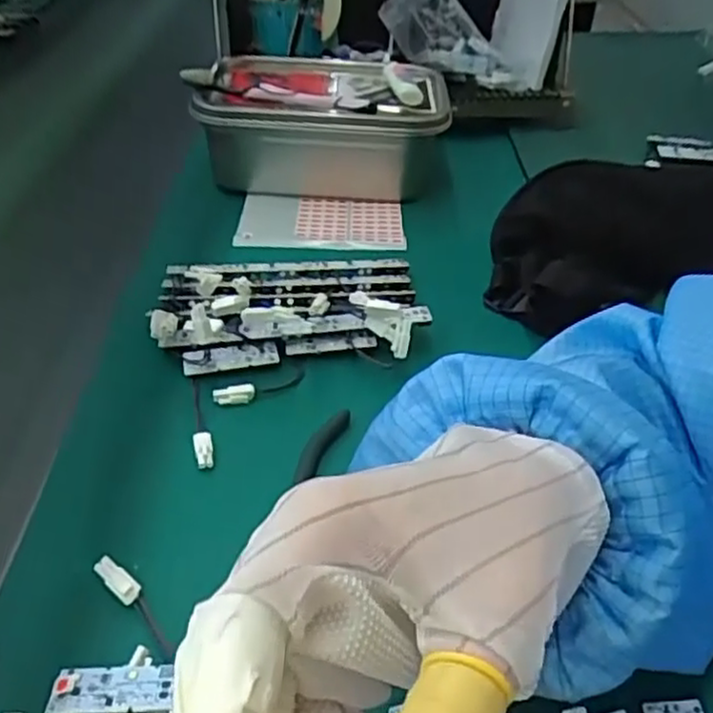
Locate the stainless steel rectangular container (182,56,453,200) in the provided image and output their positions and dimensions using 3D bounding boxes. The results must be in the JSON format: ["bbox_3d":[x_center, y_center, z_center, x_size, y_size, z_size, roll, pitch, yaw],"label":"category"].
[{"bbox_3d":[-0.030,-0.235,0.726,0.243,0.097,0.185,2,38,2],"label":"stainless steel rectangular container"}]

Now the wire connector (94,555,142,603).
[{"bbox_3d":[-0.119,0.111,0.357,0.028,0.005,0.010,39,50,15],"label":"wire connector"}]

